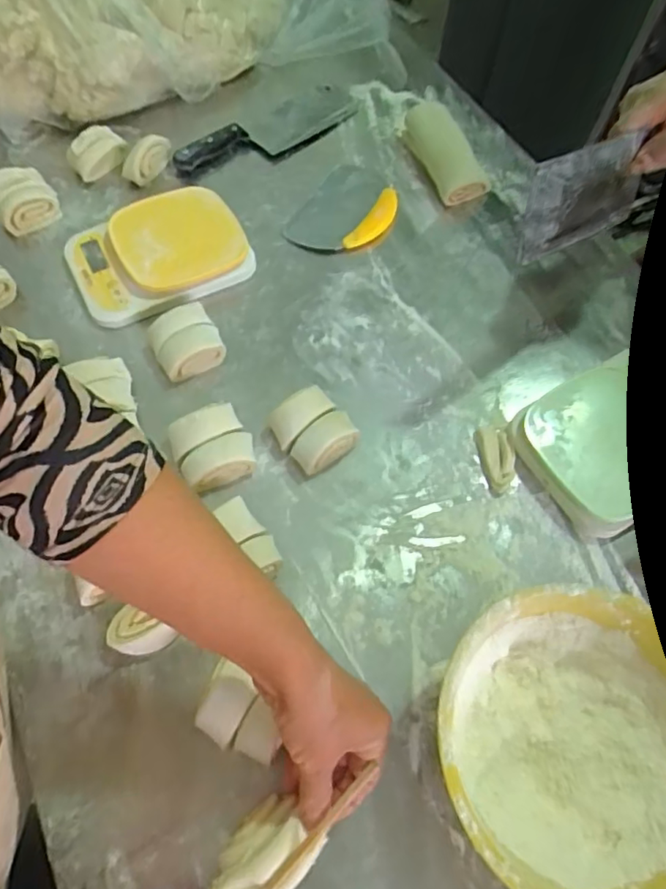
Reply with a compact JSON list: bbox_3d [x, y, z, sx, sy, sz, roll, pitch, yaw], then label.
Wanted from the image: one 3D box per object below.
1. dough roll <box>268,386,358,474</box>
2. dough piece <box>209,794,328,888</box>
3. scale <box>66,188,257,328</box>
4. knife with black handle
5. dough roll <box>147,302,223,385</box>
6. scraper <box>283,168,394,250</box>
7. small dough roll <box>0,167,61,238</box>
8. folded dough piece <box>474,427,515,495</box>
[{"bbox_3d":[-0.022,-0.016,0.575,0.069,0.040,0.076,-37,70,-18],"label":"dough roll"},{"bbox_3d":[-0.049,0.287,0.396,0.075,0.032,0.052,-40,71,-19],"label":"dough piece"},{"bbox_3d":[-0.206,-0.226,0.671,0.195,0.043,0.147,-26,67,-14],"label":"scale"},{"bbox_3d":[-0.089,-0.426,0.781,0.257,0.023,0.078,-32,68,-16],"label":"knife with black handle"},{"bbox_3d":[-0.158,-0.111,0.614,0.067,0.030,0.074,-26,67,-14],"label":"dough roll"},{"bbox_3d":[0.023,-0.304,0.731,0.108,0.021,0.156,27,66,12],"label":"scraper"},{"bbox_3d":[-0.377,-0.295,0.699,0.072,0.045,0.067,-30,68,-15],"label":"small dough roll"},{"bbox_3d":[0.165,0.011,0.571,0.030,0.020,0.073,-3,63,-3],"label":"folded dough piece"}]

